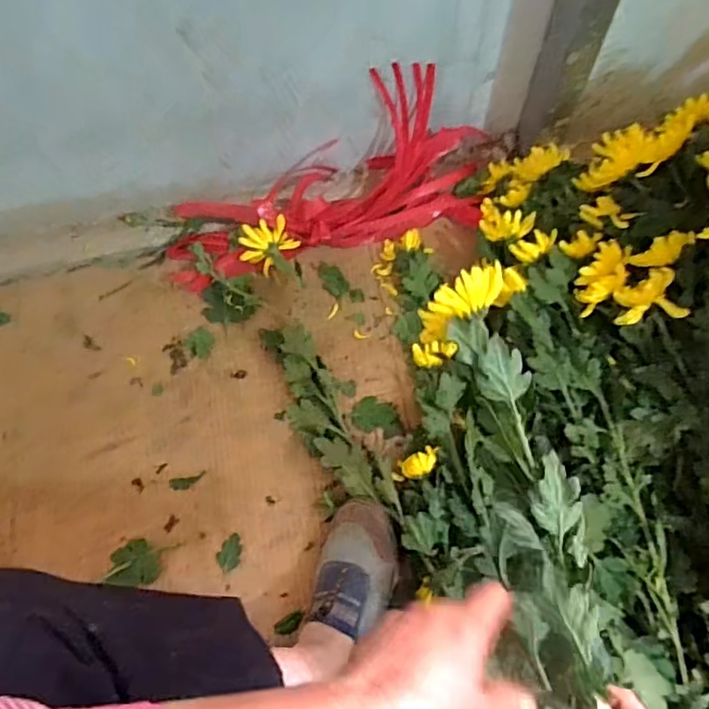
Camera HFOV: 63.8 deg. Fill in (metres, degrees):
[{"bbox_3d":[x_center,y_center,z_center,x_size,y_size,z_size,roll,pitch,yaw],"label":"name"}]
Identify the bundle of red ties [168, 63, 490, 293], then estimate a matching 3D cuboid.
[{"bbox_3d":[-0.034,-0.207,0.716,0.441,0.154,0.135,-17,70,-3],"label":"bundle of red ties"}]

